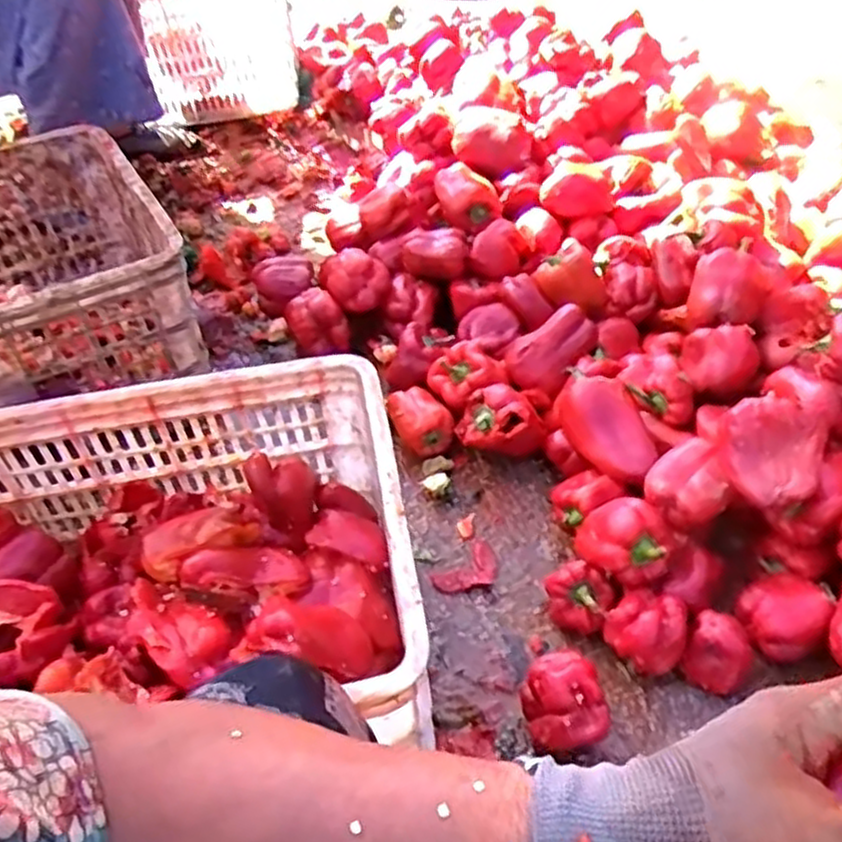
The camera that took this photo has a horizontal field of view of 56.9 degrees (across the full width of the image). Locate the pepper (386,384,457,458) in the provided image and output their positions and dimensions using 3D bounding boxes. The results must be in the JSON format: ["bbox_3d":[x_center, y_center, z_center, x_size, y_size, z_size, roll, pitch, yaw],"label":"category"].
[{"bbox_3d":[0.001,0.000,0.891,0.061,0.052,0.065,-18,49,-16],"label":"pepper"}]

